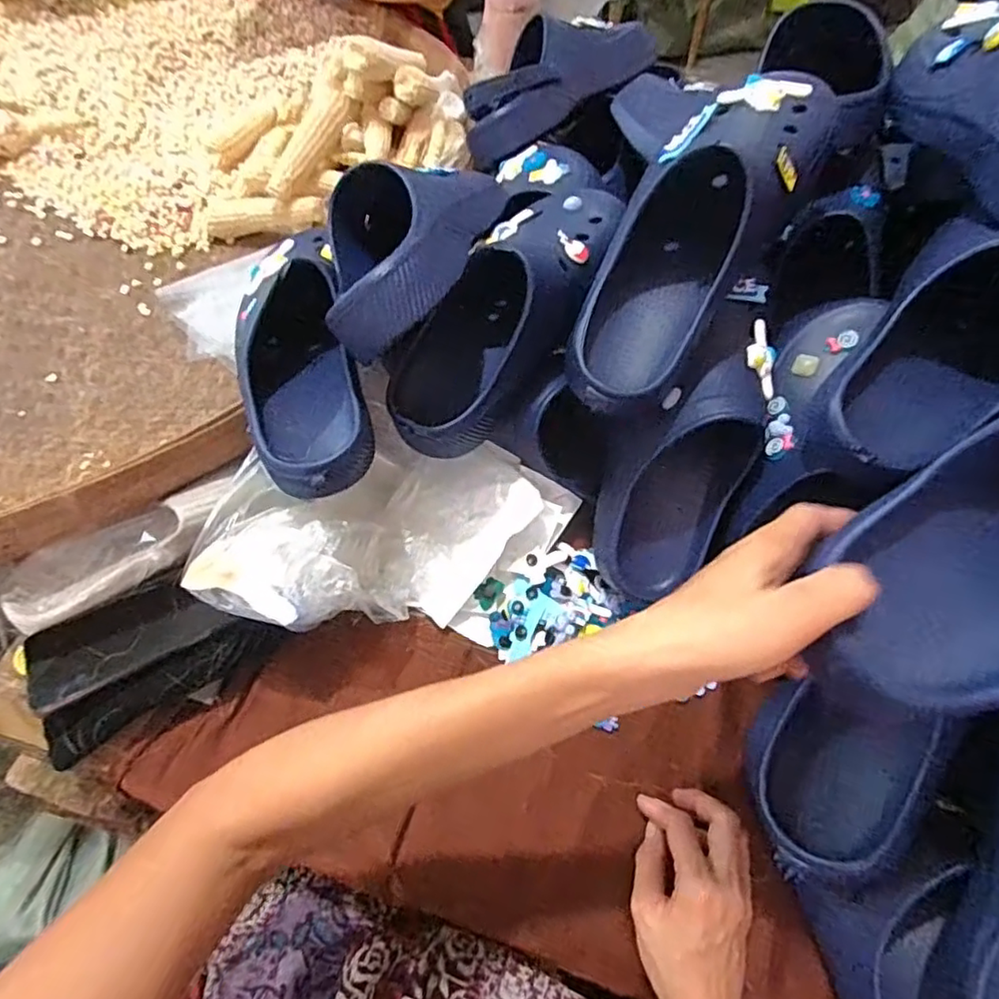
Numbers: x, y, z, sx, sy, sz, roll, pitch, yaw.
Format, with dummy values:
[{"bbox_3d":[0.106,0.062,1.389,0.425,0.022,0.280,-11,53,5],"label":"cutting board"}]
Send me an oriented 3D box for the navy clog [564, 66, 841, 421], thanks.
[{"bbox_3d":[0.142,-0.197,0.456,0.101,0.102,0.297,32,88,17],"label":"navy clog"}]

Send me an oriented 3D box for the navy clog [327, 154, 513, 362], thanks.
[{"bbox_3d":[-0.062,-0.198,0.457,0.090,0.076,0.230,14,61,8],"label":"navy clog"}]

